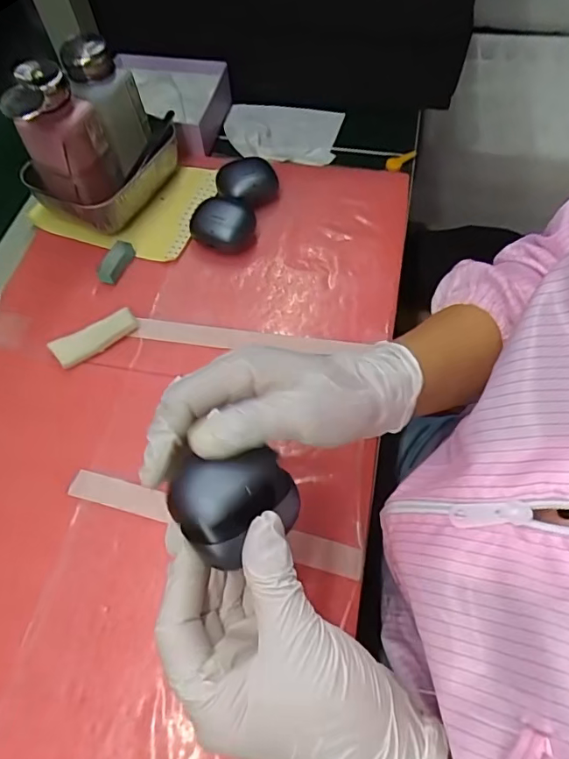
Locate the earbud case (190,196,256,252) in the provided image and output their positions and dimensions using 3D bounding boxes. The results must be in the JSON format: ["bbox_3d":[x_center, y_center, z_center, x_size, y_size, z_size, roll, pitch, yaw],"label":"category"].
[{"bbox_3d":[-0.055,-0.138,0.445,0.056,0.030,0.043,-8,62,-2],"label":"earbud case"}]

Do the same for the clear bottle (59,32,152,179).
[{"bbox_3d":[-0.153,-0.232,0.436,0.046,0.109,0.057,28,66,16],"label":"clear bottle"}]

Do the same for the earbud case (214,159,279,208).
[{"bbox_3d":[-0.033,-0.183,0.469,0.056,0.027,0.043,-20,63,-8],"label":"earbud case"}]

